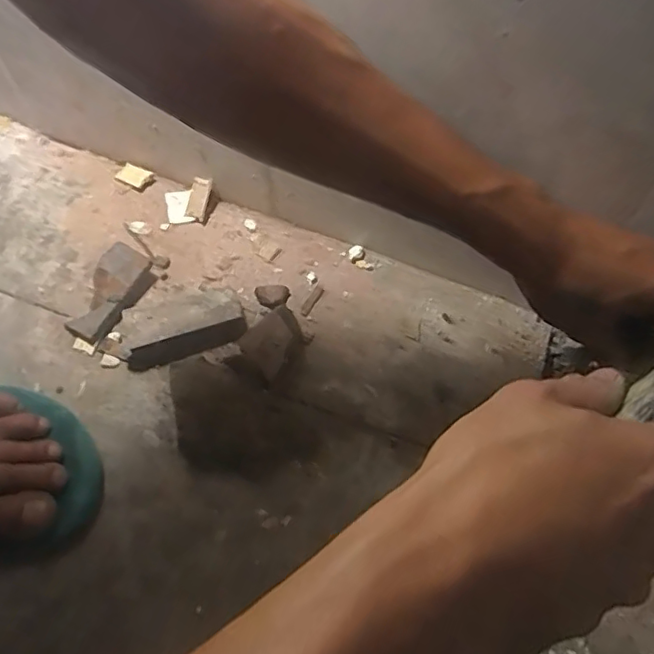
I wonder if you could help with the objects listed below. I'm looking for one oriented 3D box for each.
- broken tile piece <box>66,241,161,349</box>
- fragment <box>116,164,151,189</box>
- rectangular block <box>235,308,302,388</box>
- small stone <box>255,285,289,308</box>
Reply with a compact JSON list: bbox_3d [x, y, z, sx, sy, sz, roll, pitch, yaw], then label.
[{"bbox_3d":[-0.172,-0.026,0.466,0.044,0.021,0.081,19,62,8],"label":"broken tile piece"},{"bbox_3d":[-0.179,-0.138,0.537,0.032,0.009,0.020,26,63,12],"label":"fragment"},{"bbox_3d":[-0.040,0.015,0.443,0.052,0.024,0.041,-39,69,-21],"label":"rectangular block"},{"bbox_3d":[-0.044,-0.025,0.474,0.026,0.007,0.018,-8,61,-6],"label":"small stone"}]

